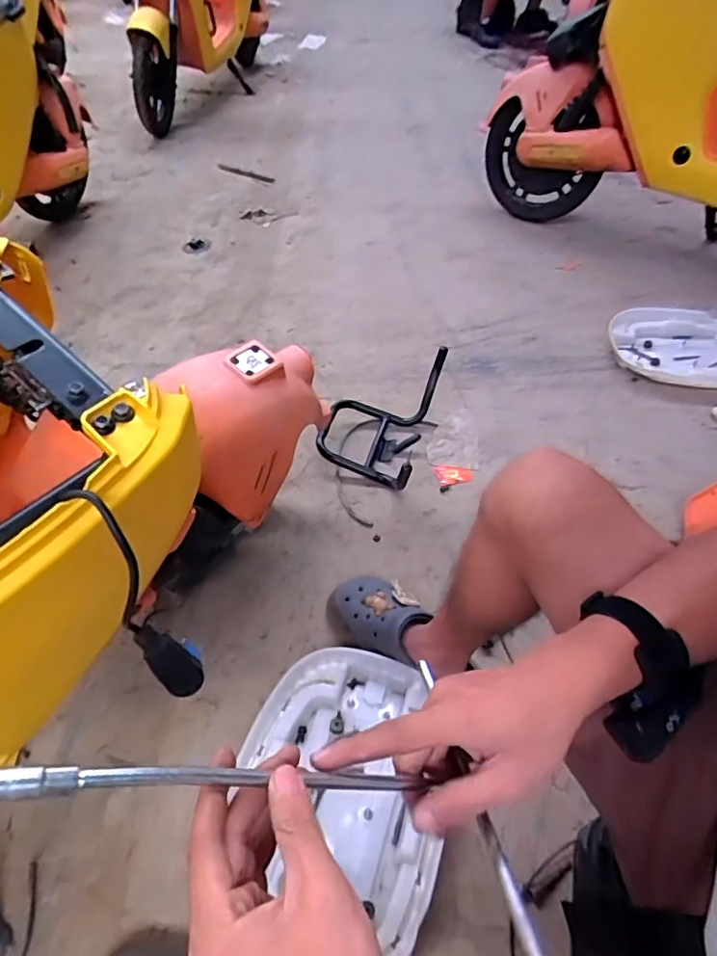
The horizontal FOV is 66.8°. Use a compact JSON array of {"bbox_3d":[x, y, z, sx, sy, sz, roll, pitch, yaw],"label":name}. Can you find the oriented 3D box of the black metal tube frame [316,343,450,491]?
[{"bbox_3d":[0.040,-0.138,1.119,0.205,0.144,0.268,16,51,13],"label":"black metal tube frame"}]

